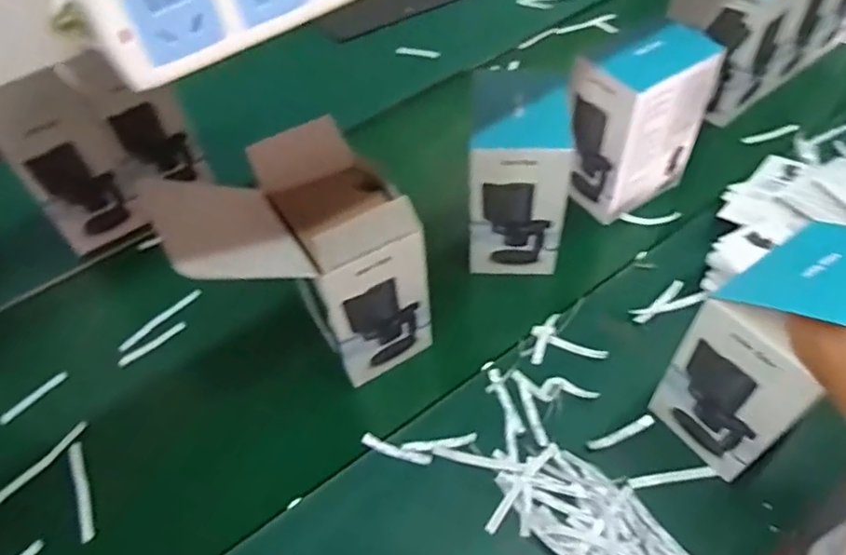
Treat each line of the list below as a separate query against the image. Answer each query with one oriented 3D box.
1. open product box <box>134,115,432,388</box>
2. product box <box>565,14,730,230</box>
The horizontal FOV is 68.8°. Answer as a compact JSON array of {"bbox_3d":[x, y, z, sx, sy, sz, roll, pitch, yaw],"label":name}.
[{"bbox_3d":[-0.126,-0.002,0.710,0.219,0.291,0.156,-24,53,-14],"label":"open product box"},{"bbox_3d":[0.295,-0.211,0.860,0.154,0.221,0.099,-29,54,-17],"label":"product box"}]

